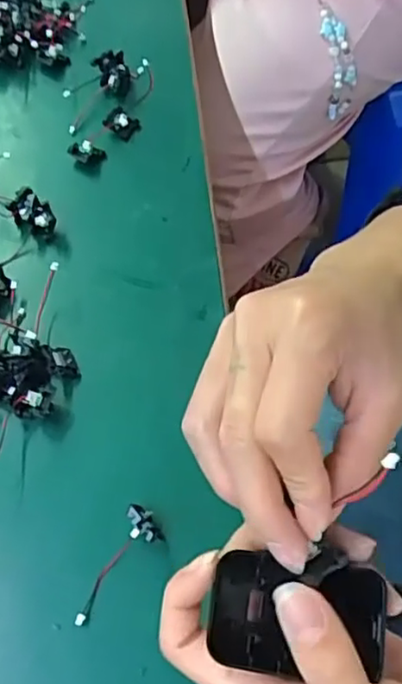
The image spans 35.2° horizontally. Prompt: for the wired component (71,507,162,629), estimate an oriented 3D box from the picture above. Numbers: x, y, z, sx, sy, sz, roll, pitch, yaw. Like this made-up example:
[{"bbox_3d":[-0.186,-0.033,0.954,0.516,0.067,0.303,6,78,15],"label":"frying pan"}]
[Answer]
[{"bbox_3d":[-0.042,0.120,0.337,0.021,0.020,0.067,23,63,13],"label":"wired component"}]

